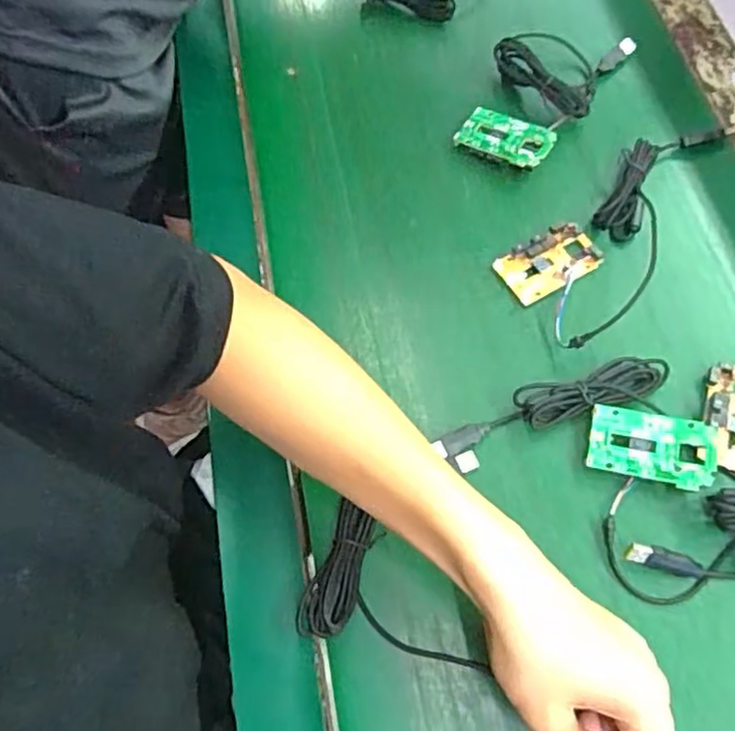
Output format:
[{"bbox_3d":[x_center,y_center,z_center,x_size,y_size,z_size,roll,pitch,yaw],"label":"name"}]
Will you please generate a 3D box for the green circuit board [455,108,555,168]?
[{"bbox_3d":[0.115,-0.191,0.554,0.076,0.010,0.040,28,75,21],"label":"green circuit board"}]

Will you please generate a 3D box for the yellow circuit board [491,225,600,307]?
[{"bbox_3d":[0.140,-0.079,0.512,0.075,0.013,0.045,-29,67,-11],"label":"yellow circuit board"}]

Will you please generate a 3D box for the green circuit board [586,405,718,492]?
[{"bbox_3d":[0.188,0.055,0.437,0.079,0.014,0.044,11,65,7],"label":"green circuit board"}]

